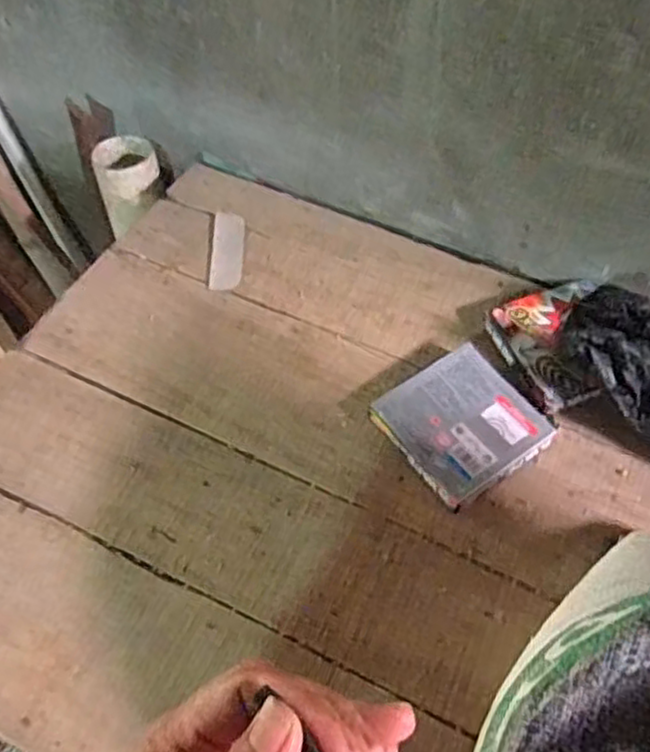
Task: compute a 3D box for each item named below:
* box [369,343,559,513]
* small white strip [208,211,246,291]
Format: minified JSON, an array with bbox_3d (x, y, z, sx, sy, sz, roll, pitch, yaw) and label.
[{"bbox_3d":[0.141,0.050,0.732,0.144,0.029,0.131,-31,60,-18],"label":"box"},{"bbox_3d":[-0.121,-0.158,0.896,0.039,0.005,0.133,-1,56,1],"label":"small white strip"}]

